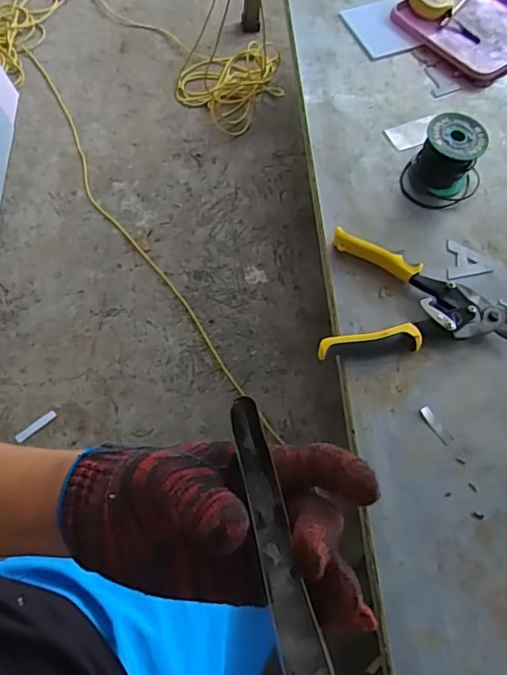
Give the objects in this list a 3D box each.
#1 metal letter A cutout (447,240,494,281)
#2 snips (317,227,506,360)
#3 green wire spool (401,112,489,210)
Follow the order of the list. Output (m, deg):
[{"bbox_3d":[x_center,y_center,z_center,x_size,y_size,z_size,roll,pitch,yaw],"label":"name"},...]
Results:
[{"bbox_3d":[0.249,-0.086,0.621,0.053,0.004,0.048,9,64,1],"label":"metal letter A cutout"},{"bbox_3d":[0.186,-0.028,0.574,0.215,0.031,0.140,12,64,3],"label":"snips"},{"bbox_3d":[0.229,-0.207,0.640,0.083,0.071,0.076,1,64,-2],"label":"green wire spool"}]

